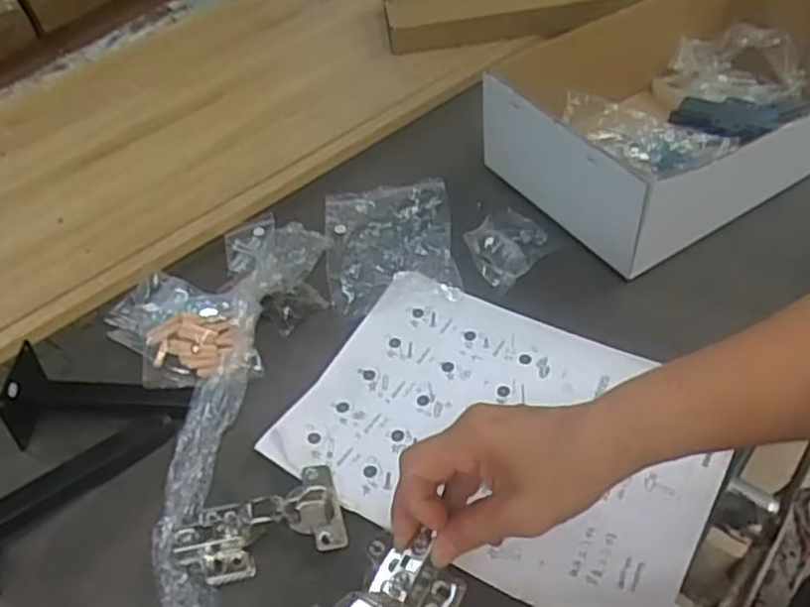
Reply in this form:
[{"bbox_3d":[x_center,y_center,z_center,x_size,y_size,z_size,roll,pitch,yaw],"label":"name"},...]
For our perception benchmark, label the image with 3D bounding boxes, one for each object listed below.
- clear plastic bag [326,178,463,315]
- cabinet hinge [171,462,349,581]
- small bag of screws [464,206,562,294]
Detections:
[{"bbox_3d":[-0.014,-0.060,0.649,0.112,0.010,0.156,-8,49,-1],"label":"clear plastic bag"},{"bbox_3d":[-0.094,0.139,0.465,0.103,0.030,0.056,-13,49,-5],"label":"cabinet hinge"},{"bbox_3d":[0.089,-0.055,0.619,0.076,0.030,0.052,-38,55,-24],"label":"small bag of screws"}]

